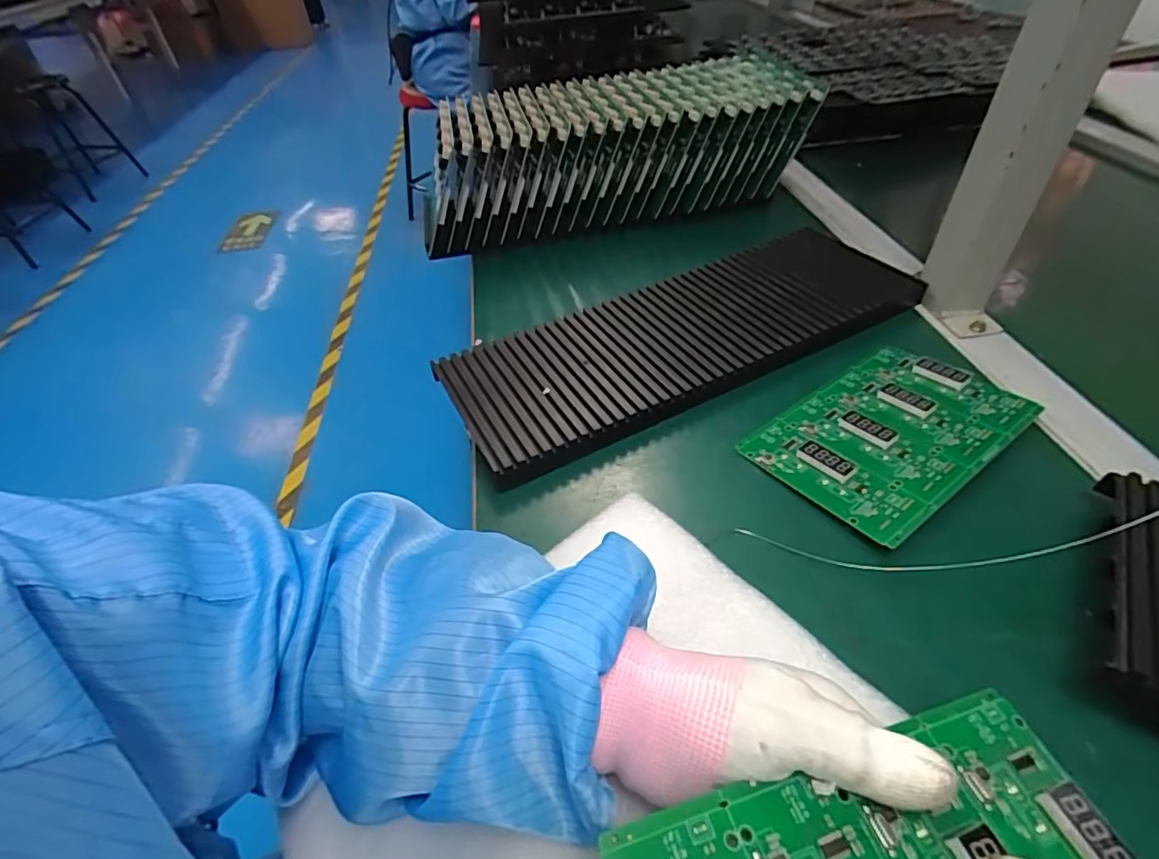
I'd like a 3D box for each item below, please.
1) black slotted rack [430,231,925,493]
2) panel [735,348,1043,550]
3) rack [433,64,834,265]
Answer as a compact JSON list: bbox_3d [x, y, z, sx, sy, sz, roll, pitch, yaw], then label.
[{"bbox_3d":[0.087,-0.082,0.475,0.393,0.029,0.139,-22,47,-17],"label":"black slotted rack"},{"bbox_3d":[0.215,-0.001,0.393,0.176,0.013,0.118,-29,49,-23],"label":"panel"},{"bbox_3d":[0.025,-0.322,0.649,0.417,0.104,0.187,-16,45,-11],"label":"rack"}]

